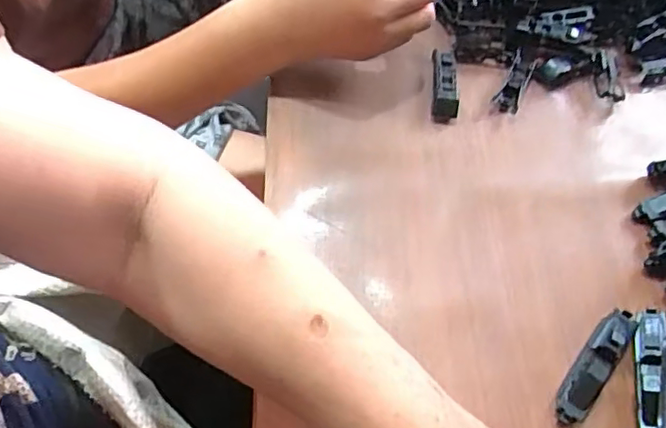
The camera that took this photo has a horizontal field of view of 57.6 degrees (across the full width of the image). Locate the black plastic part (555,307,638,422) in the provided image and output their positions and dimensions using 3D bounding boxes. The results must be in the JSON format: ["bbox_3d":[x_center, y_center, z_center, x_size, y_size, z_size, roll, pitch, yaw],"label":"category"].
[{"bbox_3d":[0.154,0.087,0.354,0.017,0.022,0.079,37,64,17],"label":"black plastic part"}]

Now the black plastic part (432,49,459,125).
[{"bbox_3d":[0.085,-0.099,0.455,0.018,0.013,0.068,7,59,0],"label":"black plastic part"}]

